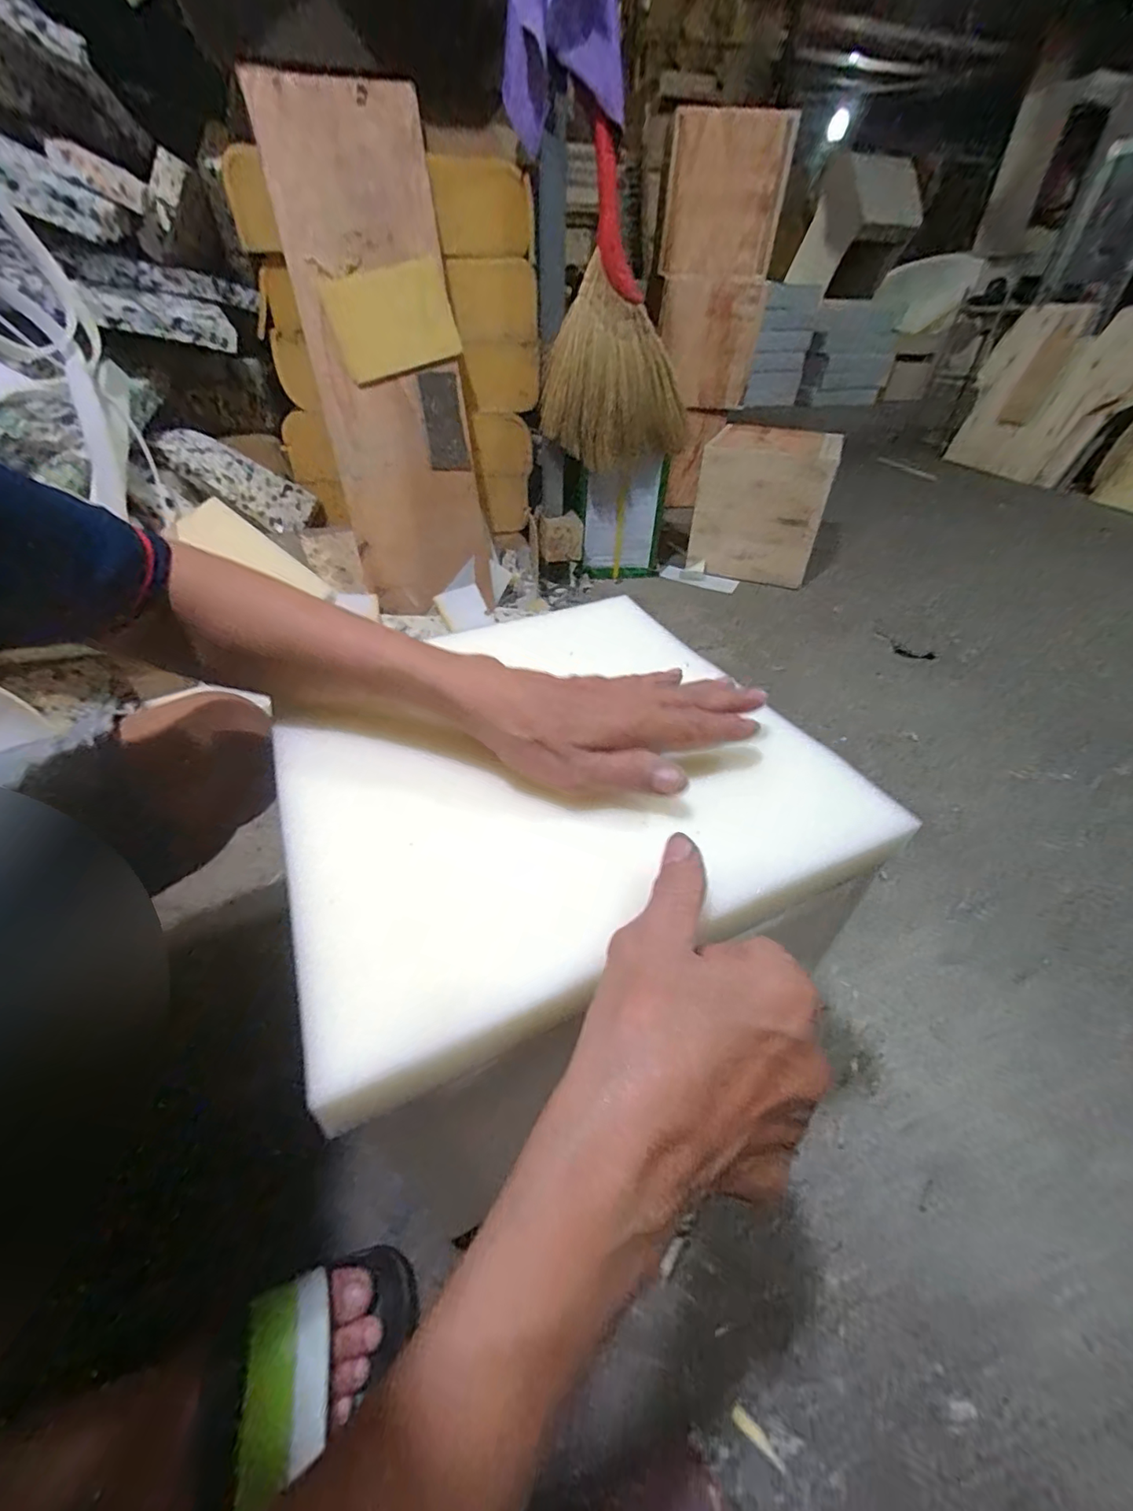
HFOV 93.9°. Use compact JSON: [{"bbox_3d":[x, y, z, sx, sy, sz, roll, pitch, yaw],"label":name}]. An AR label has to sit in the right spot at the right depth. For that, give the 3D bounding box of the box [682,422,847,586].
[{"bbox_3d":[0.520,-0.662,1.429,0.313,0.336,0.246,15,43,15],"label":"box"}]

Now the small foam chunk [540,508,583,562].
[{"bbox_3d":[-0.011,-0.519,1.268,0.104,0.095,0.060,2,42,1],"label":"small foam chunk"}]

